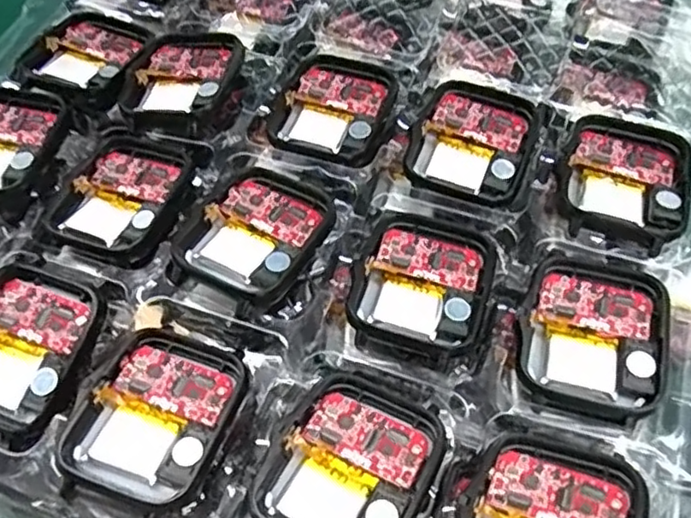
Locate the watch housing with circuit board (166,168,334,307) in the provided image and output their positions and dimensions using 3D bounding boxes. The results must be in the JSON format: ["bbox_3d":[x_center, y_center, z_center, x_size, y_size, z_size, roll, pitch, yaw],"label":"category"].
[{"bbox_3d":[-0.026,-0.007,0.190,0.039,0.007,0.045,24,62,15],"label":"watch housing with circuit board"}]

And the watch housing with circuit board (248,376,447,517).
[{"bbox_3d":[0.001,0.050,0.151,0.037,0.005,0.044,24,61,16],"label":"watch housing with circuit board"}]

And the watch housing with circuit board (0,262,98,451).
[{"bbox_3d":[-0.090,0.025,0.176,0.037,0.012,0.044,18,61,13],"label":"watch housing with circuit board"}]

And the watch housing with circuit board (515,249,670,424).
[{"bbox_3d":[0.068,0.020,0.174,0.038,0.007,0.046,17,59,12],"label":"watch housing with circuit board"}]

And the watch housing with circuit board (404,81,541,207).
[{"bbox_3d":[0.043,-0.040,0.210,0.039,0.007,0.043,18,61,13],"label":"watch housing with circuit board"}]

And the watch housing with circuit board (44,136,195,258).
[{"bbox_3d":[-0.073,-0.020,0.205,0.039,0.005,0.041,20,61,14],"label":"watch housing with circuit board"}]

